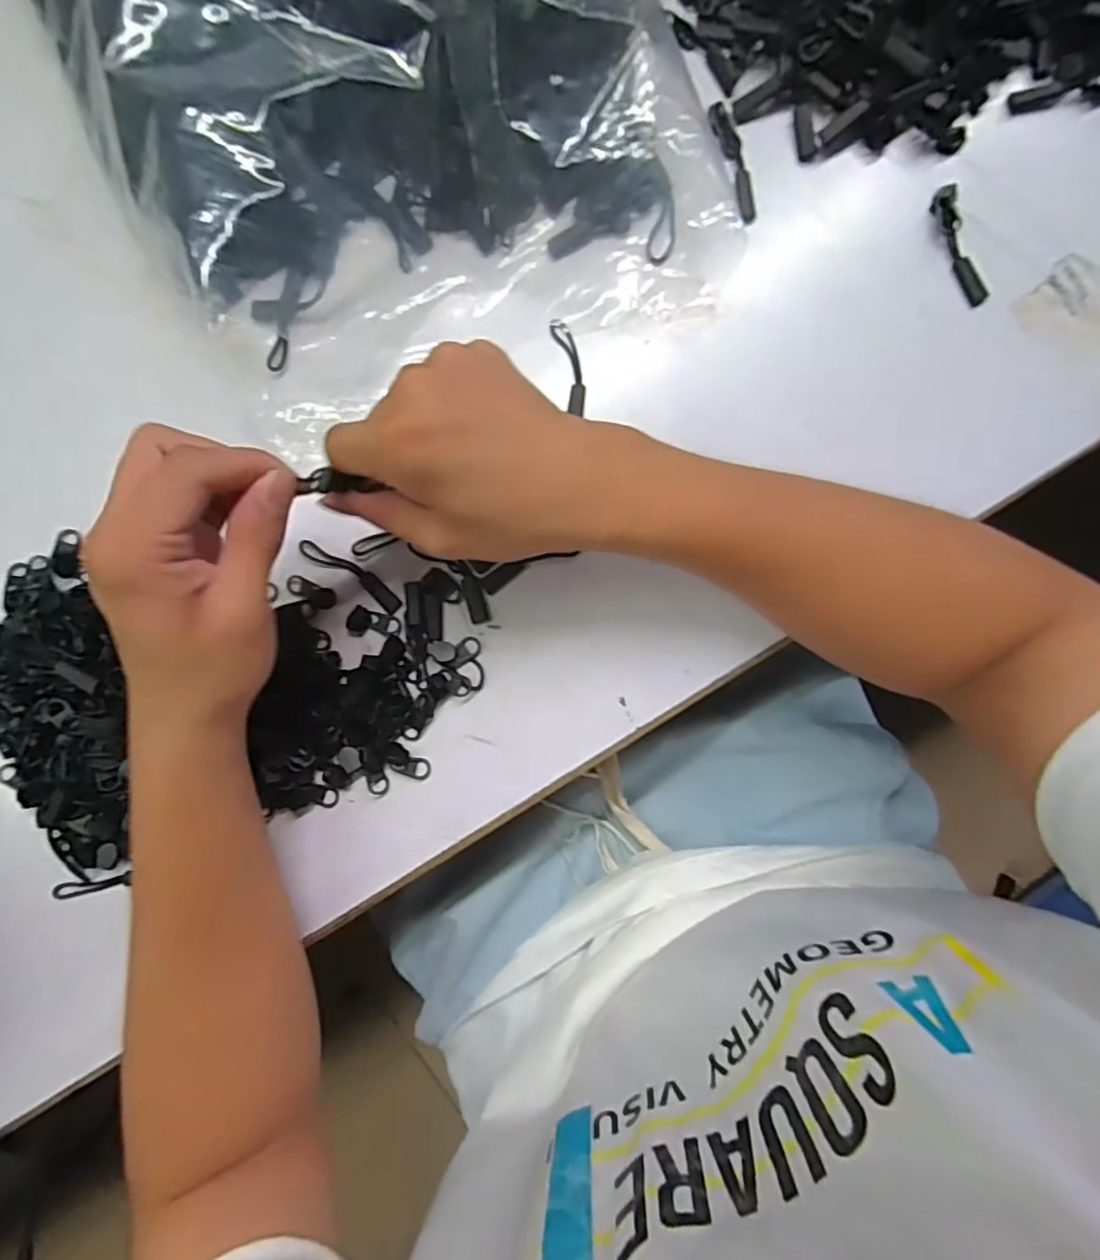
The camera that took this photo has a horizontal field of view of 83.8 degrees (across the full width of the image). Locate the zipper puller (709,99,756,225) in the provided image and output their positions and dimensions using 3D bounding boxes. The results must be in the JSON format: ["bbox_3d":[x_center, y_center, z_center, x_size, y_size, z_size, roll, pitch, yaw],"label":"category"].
[{"bbox_3d":[0.097,-0.244,0.320,0.013,0.004,0.064,-18,90,1],"label":"zipper puller"}]

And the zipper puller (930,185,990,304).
[{"bbox_3d":[0.210,-0.197,0.313,0.013,0.005,0.061,-19,90,1],"label":"zipper puller"}]

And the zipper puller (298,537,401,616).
[{"bbox_3d":[-0.103,-0.029,0.317,0.061,0.004,0.011,34,91,1],"label":"zipper puller"}]

